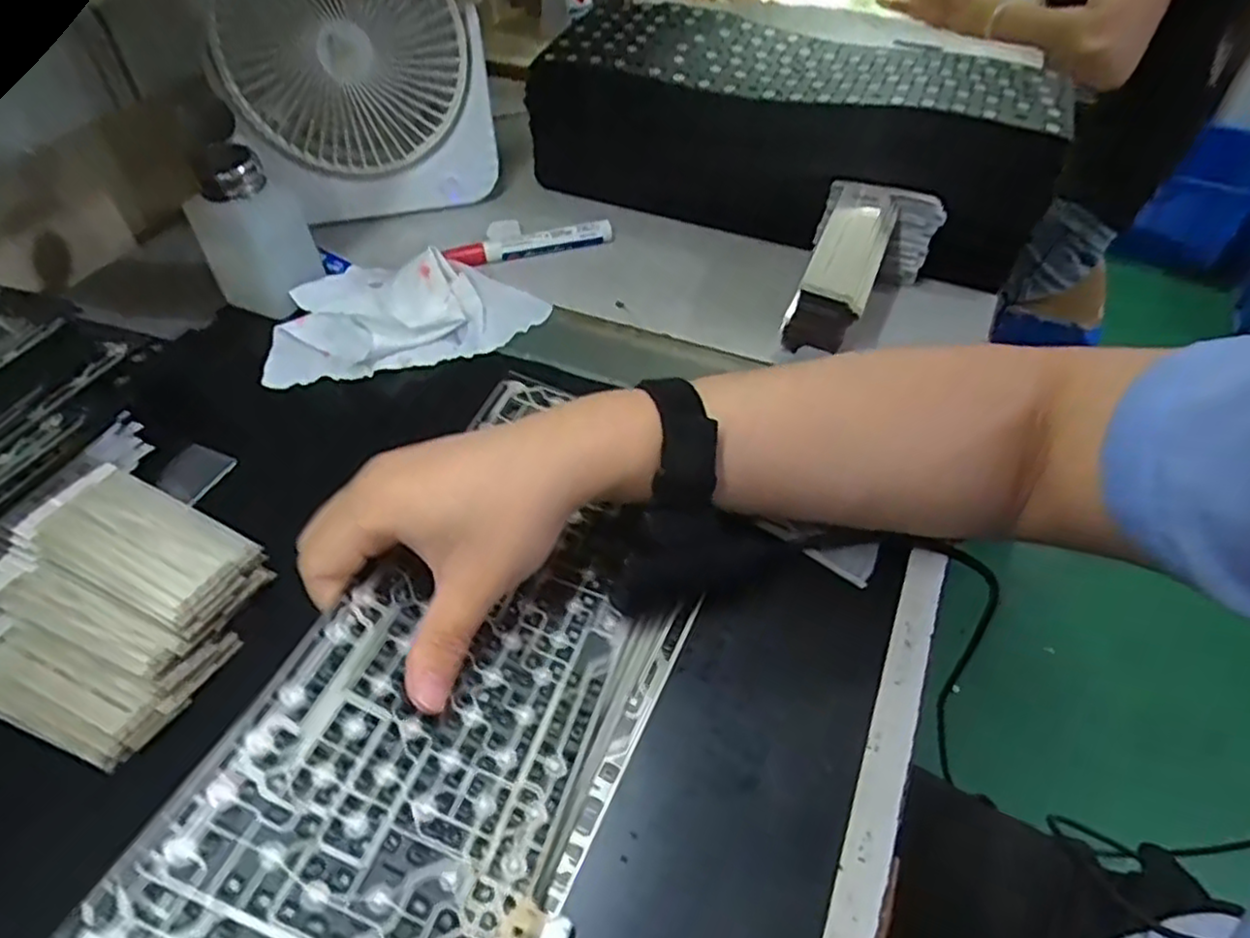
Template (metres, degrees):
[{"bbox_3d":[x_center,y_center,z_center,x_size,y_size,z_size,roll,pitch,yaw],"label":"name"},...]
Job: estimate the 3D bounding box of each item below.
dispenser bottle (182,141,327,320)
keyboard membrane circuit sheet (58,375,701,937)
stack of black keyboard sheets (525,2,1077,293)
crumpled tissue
[{"bbox_3d":[-0.249,-0.160,0.478,0.055,0.092,0.053,13,50,11],"label":"dispenser bottle"},{"bbox_3d":[-0.067,0.099,0.281,0.137,0.012,0.358,27,45,-1],"label":"keyboard membrane circuit sheet"},{"bbox_3d":[0.114,-0.251,0.539,0.361,0.108,0.143,14,50,13],"label":"stack of black keyboard sheets"},{"bbox_3d":[-0.149,-0.113,0.484,0.179,0.033,0.103,-8,49,-7],"label":"crumpled tissue"}]

